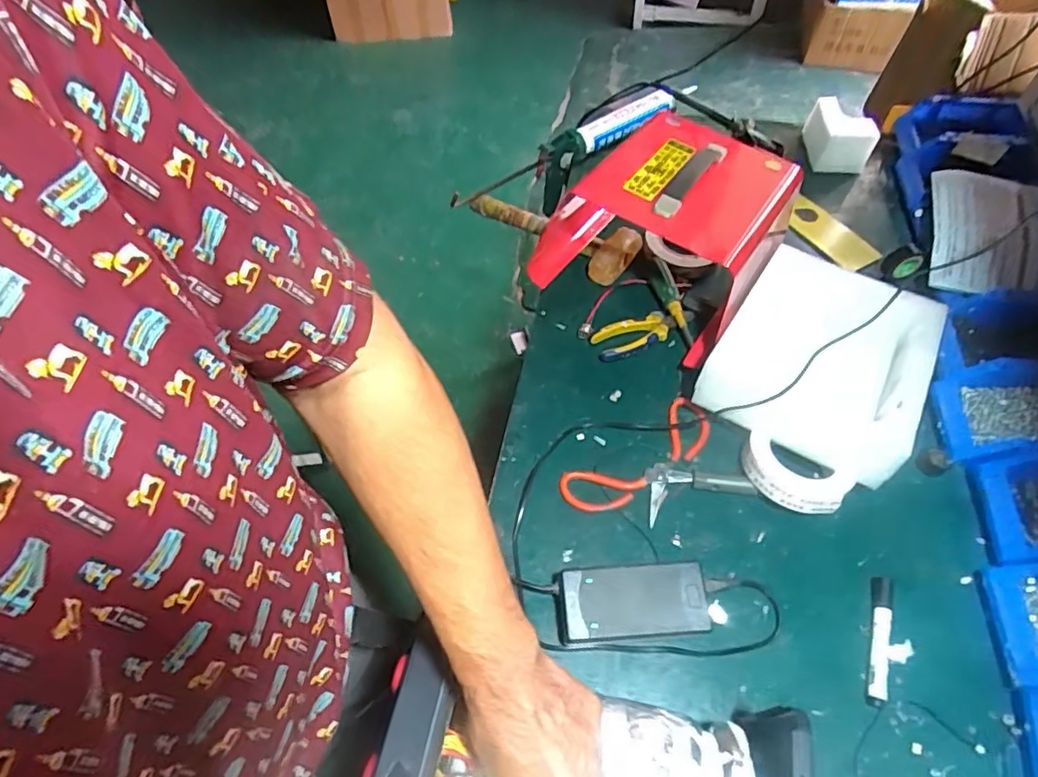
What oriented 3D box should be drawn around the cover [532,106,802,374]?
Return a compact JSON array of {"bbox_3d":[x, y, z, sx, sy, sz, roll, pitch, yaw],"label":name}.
[{"bbox_3d":[0.201,-0.233,0.840,0.289,0.182,0.299,26,61,17],"label":"cover"}]

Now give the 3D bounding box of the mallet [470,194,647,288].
[{"bbox_3d":[0.041,-0.245,0.946,0.293,0.048,0.098,25,61,17],"label":"mallet"}]

